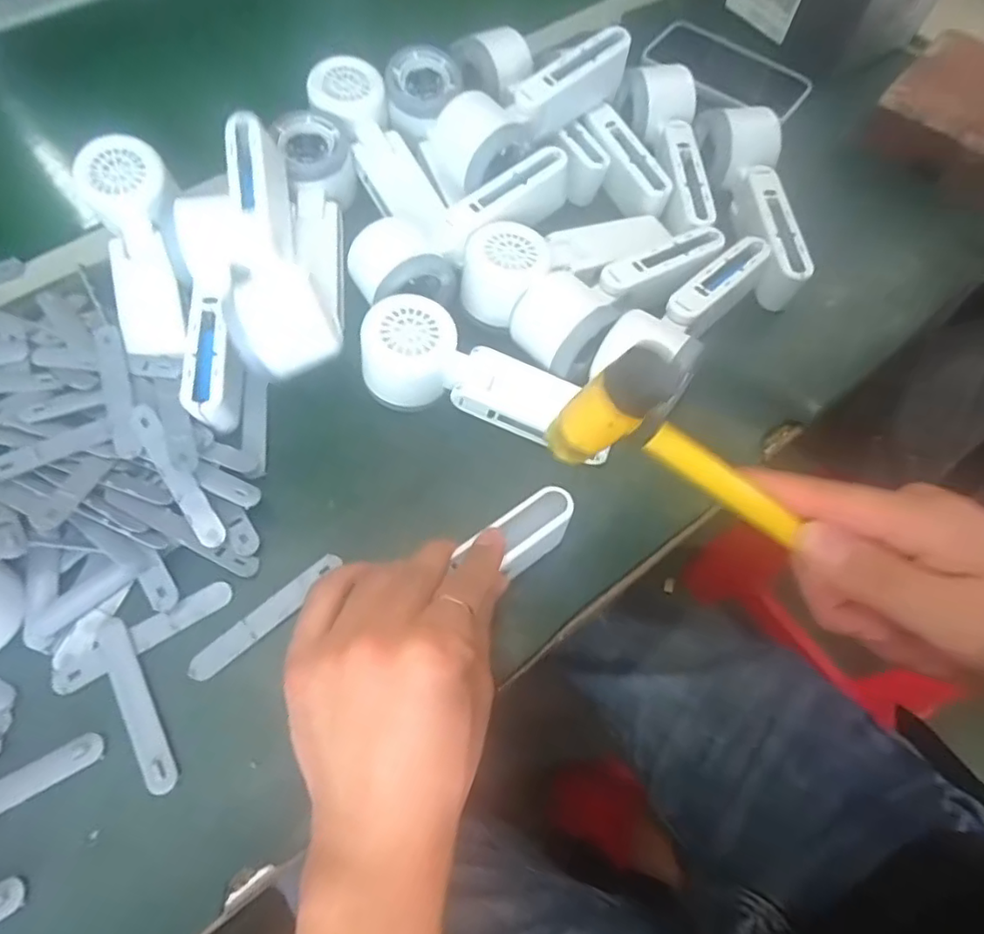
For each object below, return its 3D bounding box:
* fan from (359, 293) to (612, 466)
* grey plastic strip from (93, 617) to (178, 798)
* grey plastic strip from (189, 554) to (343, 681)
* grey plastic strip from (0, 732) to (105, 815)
[{"bbox_3d":[-0.003,-0.057,0.387,0.153,0.051,0.053,16,64,6],"label":"fan"},{"bbox_3d":[-0.184,0.122,0.321,0.016,0.004,0.092,-27,68,-14],"label":"grey plastic strip"},{"bbox_3d":[-0.123,0.082,0.344,0.094,0.006,0.014,-38,71,-18],"label":"grey plastic strip"},{"bbox_3d":[-0.239,0.159,0.304,0.092,0.004,0.016,-27,67,-14],"label":"grey plastic strip"}]

